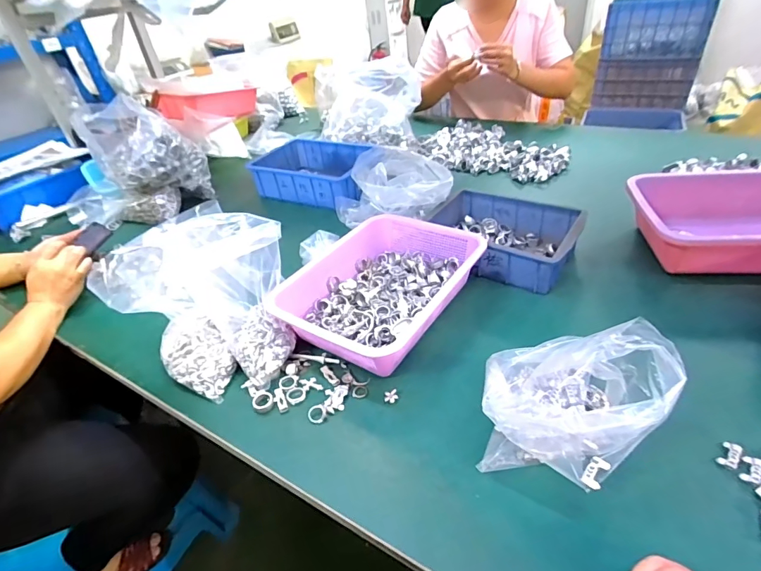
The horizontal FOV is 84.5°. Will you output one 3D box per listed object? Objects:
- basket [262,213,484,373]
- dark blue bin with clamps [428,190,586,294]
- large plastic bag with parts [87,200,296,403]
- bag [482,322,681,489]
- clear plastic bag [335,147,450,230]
[{"bbox_3d":[-0.002,0.000,0.642,0.225,0.070,0.297,23,46,33],"label":"basket"},{"bbox_3d":[0.212,-0.088,0.741,0.244,0.063,0.174,22,46,33],"label":"dark blue bin with clamps"},{"bbox_3d":[-0.226,0.019,0.566,0.187,0.178,0.178,19,44,31],"label":"large plastic bag with parts"},{"bbox_3d":[0.187,0.115,0.438,0.179,0.121,0.156,-27,41,-24],"label":"bag"},{"bbox_3d":[0.033,-0.203,0.869,0.254,0.103,0.169,16,43,28],"label":"clear plastic bag"}]

